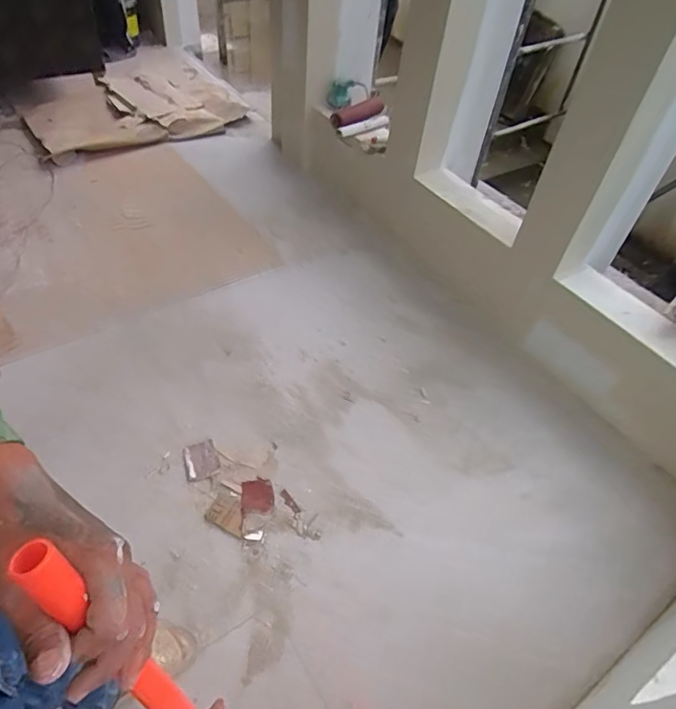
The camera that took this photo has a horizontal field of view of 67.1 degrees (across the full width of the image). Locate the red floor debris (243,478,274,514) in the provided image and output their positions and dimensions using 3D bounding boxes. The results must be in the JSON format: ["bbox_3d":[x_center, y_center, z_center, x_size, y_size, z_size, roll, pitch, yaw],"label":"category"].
[{"bbox_3d":[-0.239,0.420,1.509,0.090,0.011,0.112,-6,49,-10],"label":"red floor debris"}]

